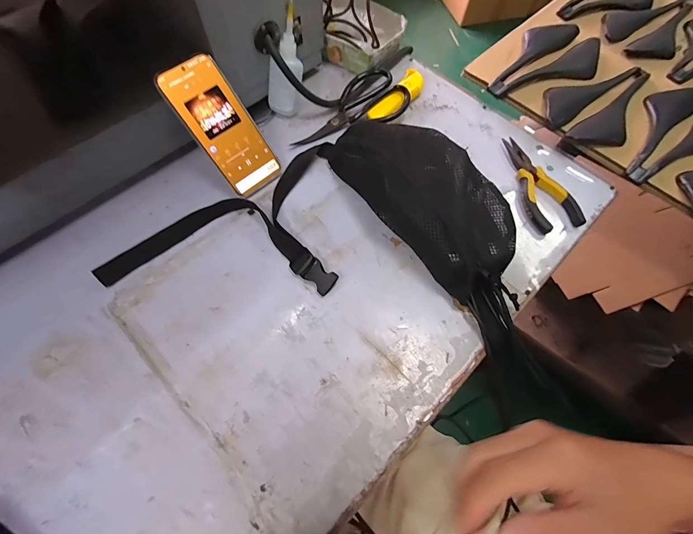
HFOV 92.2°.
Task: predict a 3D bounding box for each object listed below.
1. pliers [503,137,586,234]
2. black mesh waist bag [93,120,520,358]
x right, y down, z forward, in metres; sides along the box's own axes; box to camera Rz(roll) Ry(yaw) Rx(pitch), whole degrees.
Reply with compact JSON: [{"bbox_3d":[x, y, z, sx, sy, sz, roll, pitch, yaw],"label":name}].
[{"bbox_3d":[0.252,-0.114,0.457,0.062,0.017,0.155,-21,67,-10],"label":"pliers"},{"bbox_3d":[-0.037,-0.066,0.389,0.467,0.088,0.260,6,65,2],"label":"black mesh waist bag"}]

